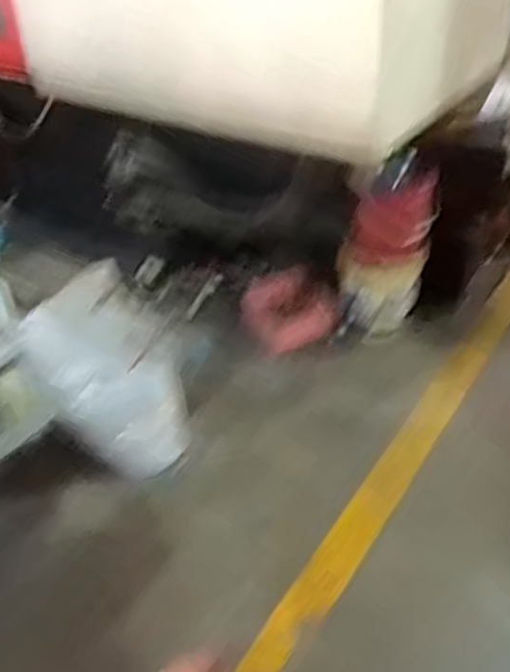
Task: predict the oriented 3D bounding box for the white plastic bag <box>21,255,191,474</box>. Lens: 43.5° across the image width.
[{"bbox_3d":[-0.396,0.083,1.805,0.347,0.502,0.347,-7,40,-2],"label":"white plastic bag"}]

